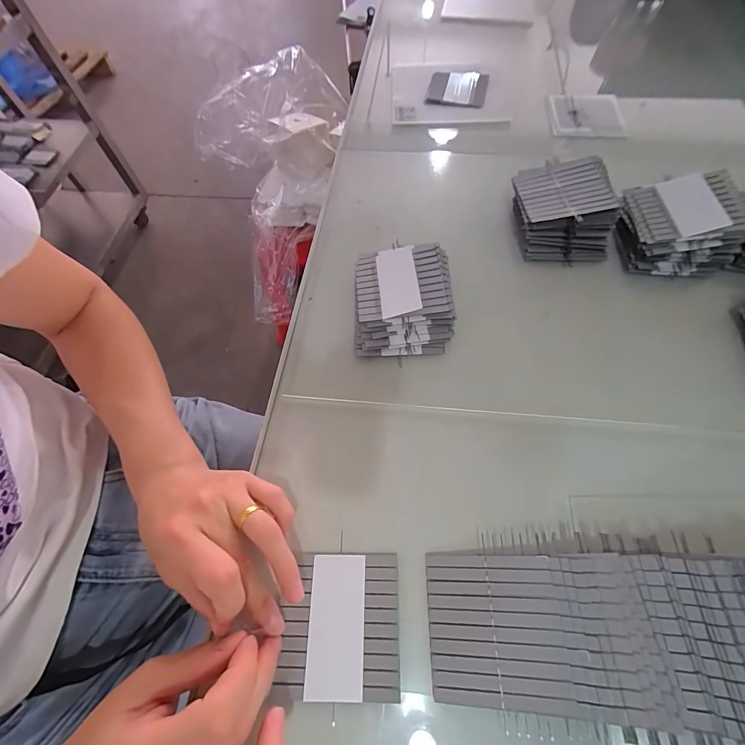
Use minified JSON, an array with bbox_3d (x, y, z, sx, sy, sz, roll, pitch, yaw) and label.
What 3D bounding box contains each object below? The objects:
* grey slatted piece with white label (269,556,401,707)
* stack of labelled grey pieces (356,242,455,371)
[{"bbox_3d":[-0.020,0.161,0.229,0.073,0.004,0.077,-1,62,1],"label":"grey slatted piece with white label"},{"bbox_3d":[0.029,-0.068,0.331,0.086,0.033,0.108,-1,62,1],"label":"stack of labelled grey pieces"}]

